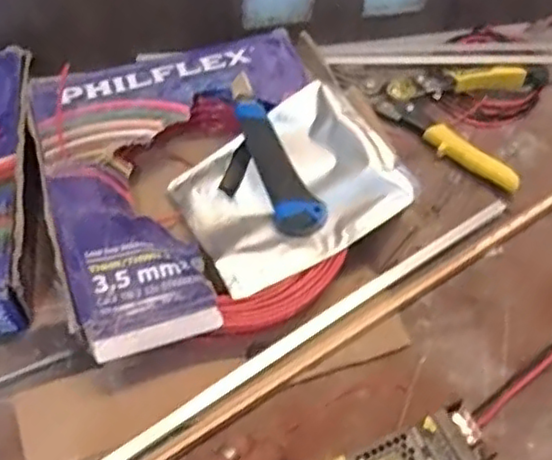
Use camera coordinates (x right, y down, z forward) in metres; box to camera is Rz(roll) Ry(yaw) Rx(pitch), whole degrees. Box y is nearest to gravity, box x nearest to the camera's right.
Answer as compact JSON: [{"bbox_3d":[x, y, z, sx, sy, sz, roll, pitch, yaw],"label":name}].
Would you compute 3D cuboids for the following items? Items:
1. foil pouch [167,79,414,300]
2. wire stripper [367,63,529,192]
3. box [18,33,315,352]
[{"bbox_3d":[0.007,-0.038,0.605,0.173,0.024,0.156,-36,62,-1],"label":"foil pouch"},{"bbox_3d":[0.205,-0.135,0.726,0.194,0.031,0.131,40,69,19],"label":"wire stripper"},{"bbox_3d":[-0.073,-0.046,0.607,0.254,0.066,0.289,-15,63,-8],"label":"box"}]

